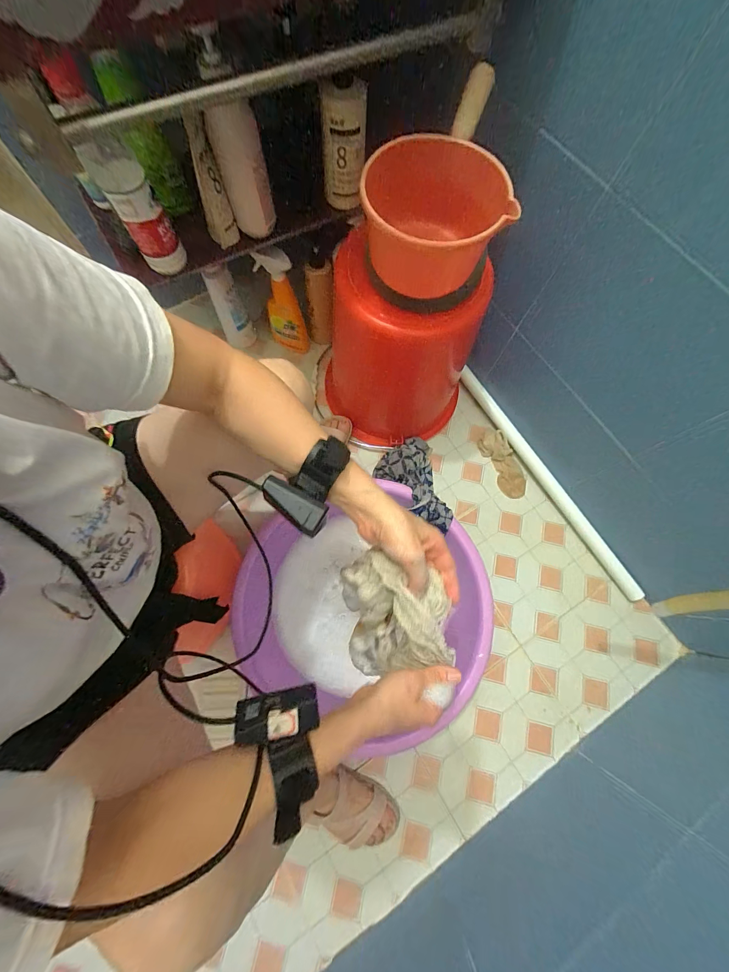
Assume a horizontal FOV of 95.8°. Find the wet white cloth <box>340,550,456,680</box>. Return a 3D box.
[{"bbox_3d":[0.033,0.139,0.369,0.105,0.083,0.128,-7,72,-4],"label":"wet white cloth"}]

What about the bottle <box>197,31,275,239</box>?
[{"bbox_3d":[-0.187,-0.491,0.499,0.070,0.202,0.057,-14,73,-6],"label":"bottle"}]

